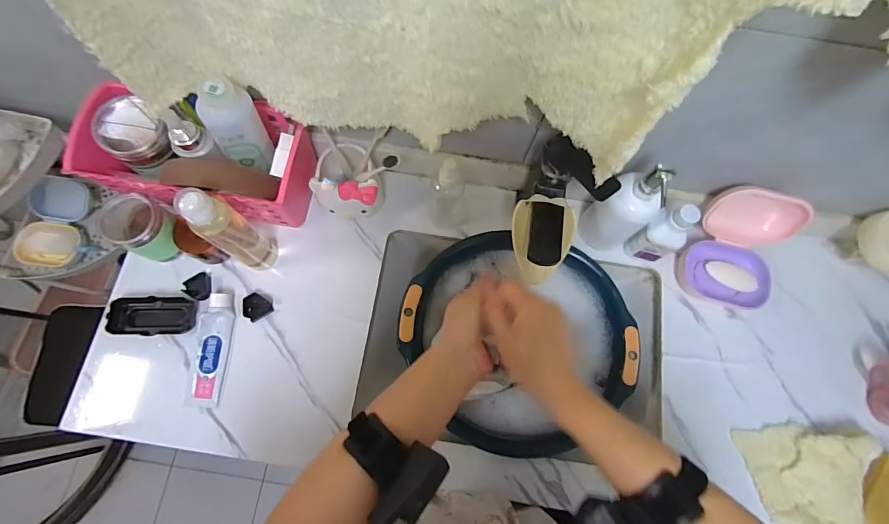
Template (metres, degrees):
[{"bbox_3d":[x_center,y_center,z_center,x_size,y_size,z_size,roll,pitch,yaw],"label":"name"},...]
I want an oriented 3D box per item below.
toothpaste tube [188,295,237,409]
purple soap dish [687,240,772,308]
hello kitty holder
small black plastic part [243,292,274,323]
[{"bbox_3d":[-0.327,0.123,0.565,0.042,0.021,0.153,5,74,0],"label":"toothpaste tube"},{"bbox_3d":[0.438,0.020,0.621,0.120,0.044,0.081,16,75,3],"label":"purple soap dish"},{"bbox_3d":[-0.145,-0.118,0.606,0.094,0.086,0.086,0,74,-1],"label":"hello kitty holder"},{"bbox_3d":[-0.276,0.065,0.587,0.036,0.016,0.035,-34,78,-10],"label":"small black plastic part"}]

